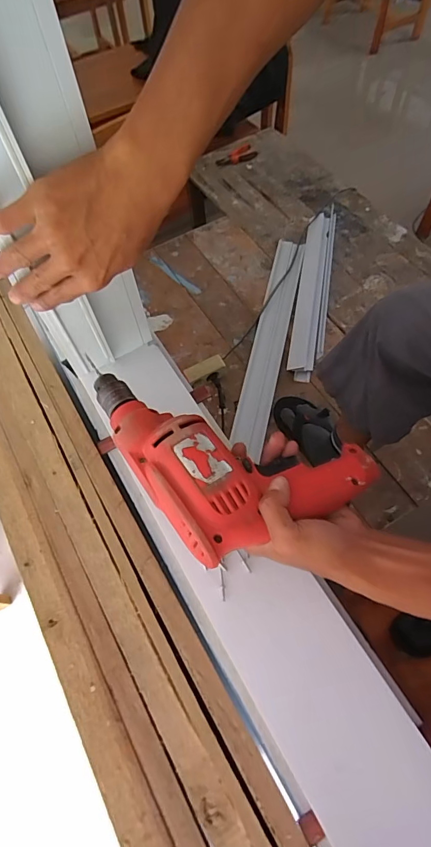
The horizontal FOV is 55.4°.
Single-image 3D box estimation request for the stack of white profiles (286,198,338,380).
[{"bbox_3d":[0.306,-0.421,1.263,0.098,0.031,0.698,9,64,8],"label":"stack of white profiles"}]

